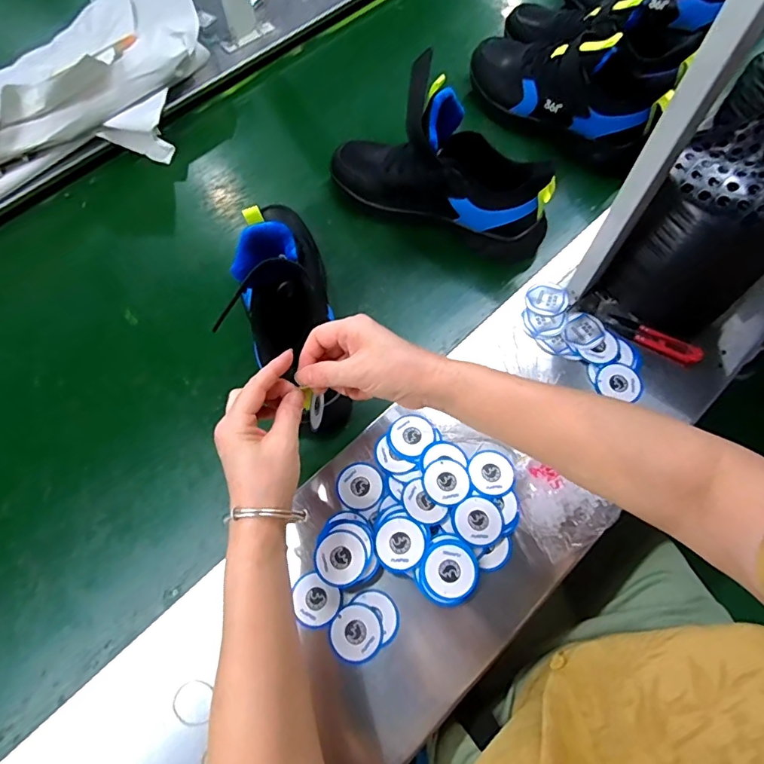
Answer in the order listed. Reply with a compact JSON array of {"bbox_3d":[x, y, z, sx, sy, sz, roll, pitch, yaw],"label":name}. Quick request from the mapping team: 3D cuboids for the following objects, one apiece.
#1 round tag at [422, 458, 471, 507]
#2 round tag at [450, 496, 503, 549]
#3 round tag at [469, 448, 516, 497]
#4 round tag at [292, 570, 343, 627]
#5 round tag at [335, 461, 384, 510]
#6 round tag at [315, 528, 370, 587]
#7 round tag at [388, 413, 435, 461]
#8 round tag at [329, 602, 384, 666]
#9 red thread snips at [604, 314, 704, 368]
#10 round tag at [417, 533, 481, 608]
[{"bbox_3d":[0.064,0.097,0.472,0.045,0.004,0.046,0,67,-1],"label":"round tag"},{"bbox_3d":[0.091,0.132,0.458,0.046,0.007,0.047,0,67,-1],"label":"round tag"},{"bbox_3d":[0.109,0.090,0.482,0.043,0.008,0.045,0,67,-1],"label":"round tag"},{"bbox_3d":[-0.063,0.203,0.449,0.046,0.006,0.039,36,71,14],"label":"round tag"},{"bbox_3d":[-0.023,0.106,0.490,0.045,0.006,0.047,0,67,-1],"label":"round tag"},{"bbox_3d":[-0.038,0.161,0.442,0.047,0.005,0.048,-2,71,5],"label":"round tag"},{"bbox_3d":[0.030,0.055,0.501,0.044,0.004,0.050,39,67,22],"label":"round tag"},{"bbox_3d":[-0.023,0.225,0.431,0.046,0.004,0.047,0,67,-1],"label":"round tag"},{"bbox_3d":[0.307,-0.052,0.538,0.100,0.014,0.026,34,71,13],"label":"red thread snips"},{"bbox_3d":[0.061,0.171,0.436,0.052,0.006,0.058,27,70,18],"label":"round tag"}]

